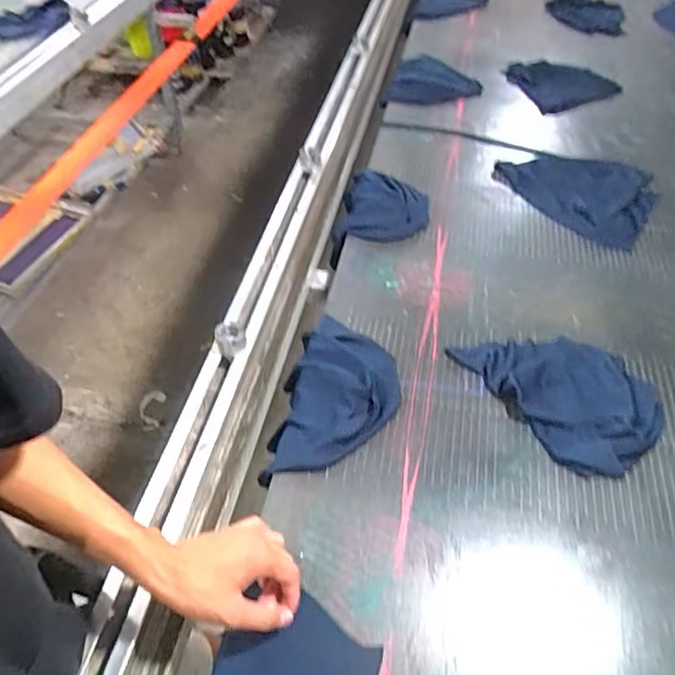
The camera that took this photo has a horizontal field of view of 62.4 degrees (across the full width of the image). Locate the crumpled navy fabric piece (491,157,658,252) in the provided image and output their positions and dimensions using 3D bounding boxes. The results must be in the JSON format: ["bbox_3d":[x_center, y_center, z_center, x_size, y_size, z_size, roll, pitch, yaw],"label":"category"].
[{"bbox_3d":[0.475,-0.284,1.039,0.258,0.030,0.278,-27,55,-24],"label":"crumpled navy fabric piece"}]

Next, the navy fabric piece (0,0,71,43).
[{"bbox_3d":[-0.795,-0.816,1.443,0.213,0.022,0.215,-32,57,-17],"label":"navy fabric piece"}]

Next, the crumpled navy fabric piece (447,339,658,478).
[{"bbox_3d":[0.294,0.061,0.723,0.170,0.022,0.237,-27,55,-25],"label":"crumpled navy fabric piece"}]

